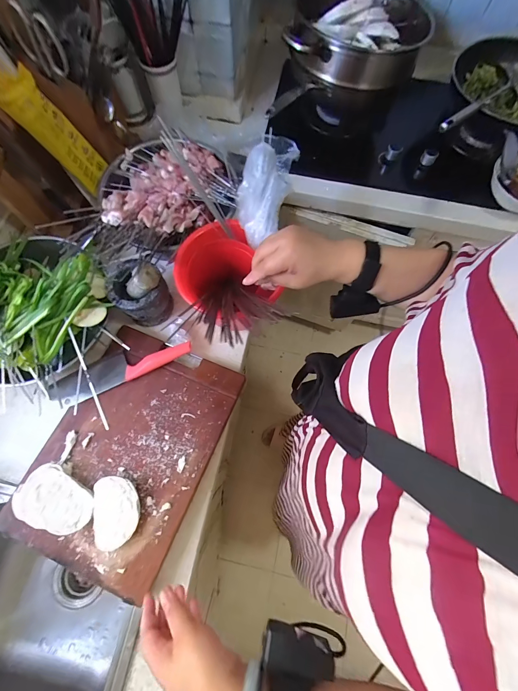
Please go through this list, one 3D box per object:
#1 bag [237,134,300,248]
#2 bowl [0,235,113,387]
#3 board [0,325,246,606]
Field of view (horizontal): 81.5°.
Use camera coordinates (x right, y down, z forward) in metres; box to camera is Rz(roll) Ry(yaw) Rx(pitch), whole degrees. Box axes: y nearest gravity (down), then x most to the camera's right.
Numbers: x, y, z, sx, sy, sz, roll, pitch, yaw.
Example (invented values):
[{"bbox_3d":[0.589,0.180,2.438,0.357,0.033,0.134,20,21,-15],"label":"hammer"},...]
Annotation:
[{"bbox_3d":[0.005,-0.242,0.487,0.068,0.161,0.050,25,35,7],"label":"bag"},{"bbox_3d":[-0.413,-0.069,0.552,0.259,0.116,0.288,20,73,6],"label":"bowl"},{"bbox_3d":[-0.227,0.177,0.539,0.271,0.028,0.386,22,73,6],"label":"board"}]

